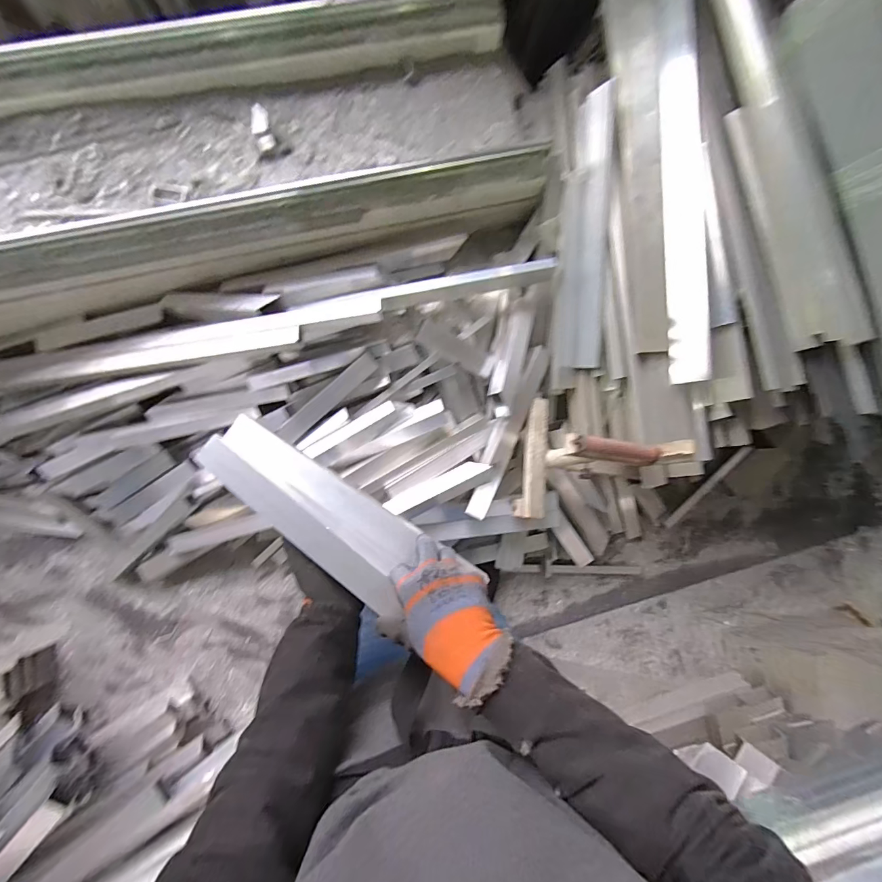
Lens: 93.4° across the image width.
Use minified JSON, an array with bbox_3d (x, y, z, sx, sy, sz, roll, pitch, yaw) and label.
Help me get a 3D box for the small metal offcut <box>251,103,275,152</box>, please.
[{"bbox_3d":[-0.440,-0.773,1.019,0.044,0.020,0.105,-11,96,-6],"label":"small metal offcut"}]

